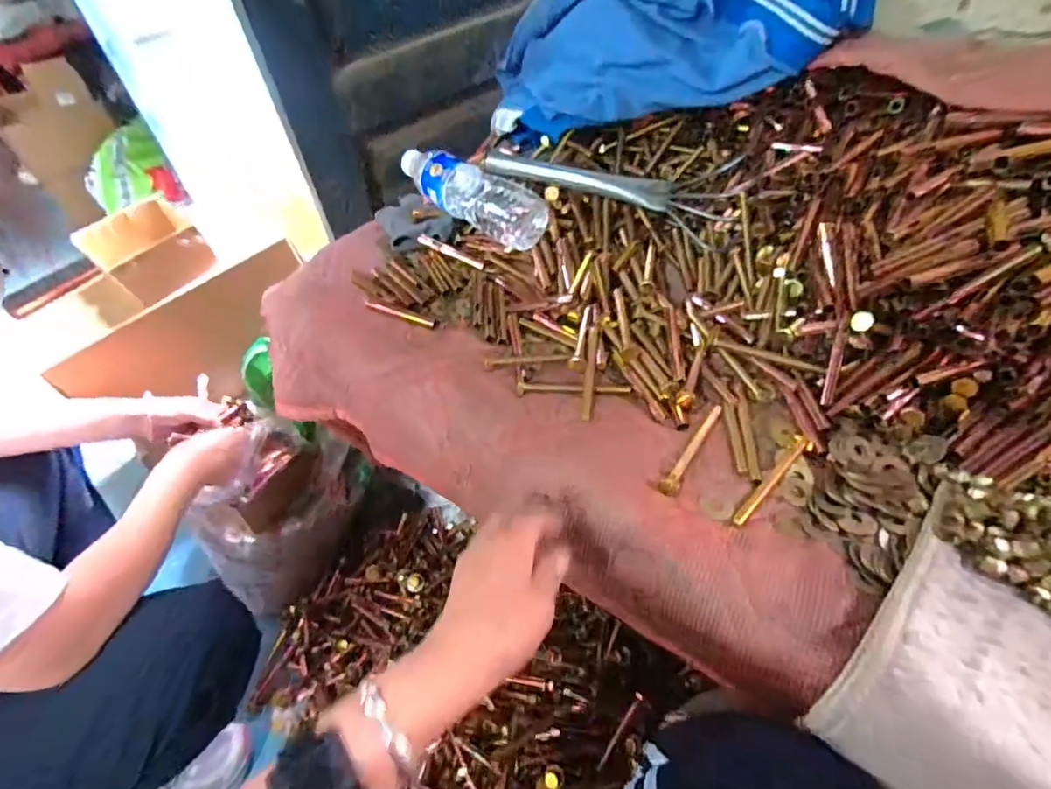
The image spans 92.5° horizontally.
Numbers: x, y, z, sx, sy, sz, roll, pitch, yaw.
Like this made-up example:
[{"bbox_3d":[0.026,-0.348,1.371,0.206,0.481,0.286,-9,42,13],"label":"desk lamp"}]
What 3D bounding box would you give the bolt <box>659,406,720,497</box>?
[{"bbox_3d":[0.141,0.042,0.423,0.014,0.010,0.103,25,56,26],"label":"bolt"}]

